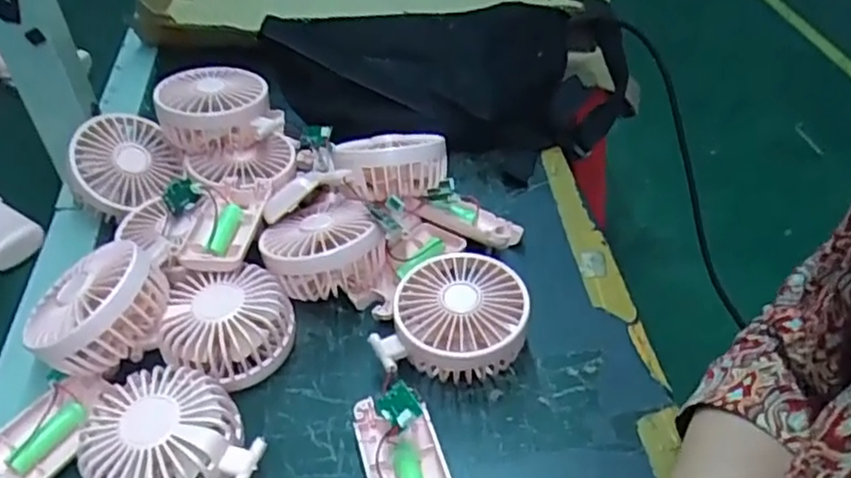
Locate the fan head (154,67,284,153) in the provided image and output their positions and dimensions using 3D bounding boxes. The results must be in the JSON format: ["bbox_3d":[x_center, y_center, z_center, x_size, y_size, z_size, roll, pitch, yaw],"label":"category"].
[{"bbox_3d":[-0.167,-0.102,0.551,0.087,0.044,0.080,-17,47,-15],"label":"fan head"}]

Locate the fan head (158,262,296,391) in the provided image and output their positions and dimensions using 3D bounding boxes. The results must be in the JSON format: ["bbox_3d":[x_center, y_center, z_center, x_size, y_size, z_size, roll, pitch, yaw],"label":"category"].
[{"bbox_3d":[-0.129,0.054,0.452,0.077,0.037,0.075,-1,45,1],"label":"fan head"}]

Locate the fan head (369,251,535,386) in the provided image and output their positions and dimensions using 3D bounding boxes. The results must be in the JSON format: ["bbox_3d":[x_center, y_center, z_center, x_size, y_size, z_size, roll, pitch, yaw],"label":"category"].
[{"bbox_3d":[0.021,0.053,0.452,0.088,0.044,0.085,-1,45,1],"label":"fan head"}]

